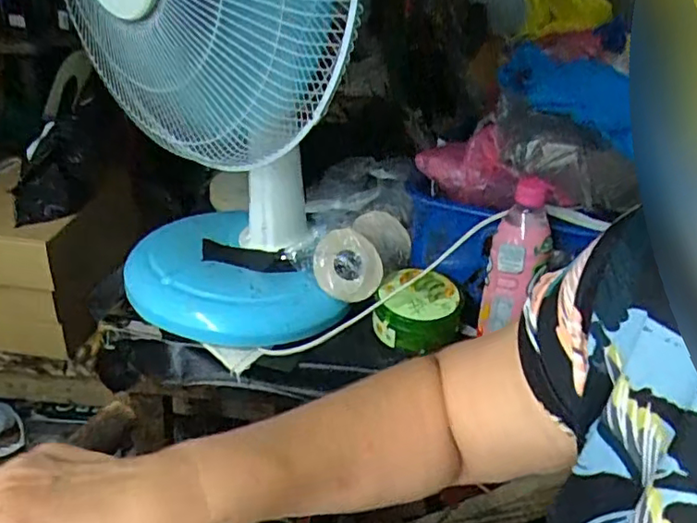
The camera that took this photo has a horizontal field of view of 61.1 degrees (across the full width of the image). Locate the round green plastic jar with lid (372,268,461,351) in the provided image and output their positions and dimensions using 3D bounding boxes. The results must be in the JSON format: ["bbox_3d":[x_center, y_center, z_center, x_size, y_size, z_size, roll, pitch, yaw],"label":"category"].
[{"bbox_3d":[0.081,0.057,0.700,0.095,0.066,0.081,9,30,9],"label":"round green plastic jar with lid"}]

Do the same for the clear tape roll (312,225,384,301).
[{"bbox_3d":[-0.003,0.008,0.695,0.080,0.097,0.025,12,30,13],"label":"clear tape roll"}]

